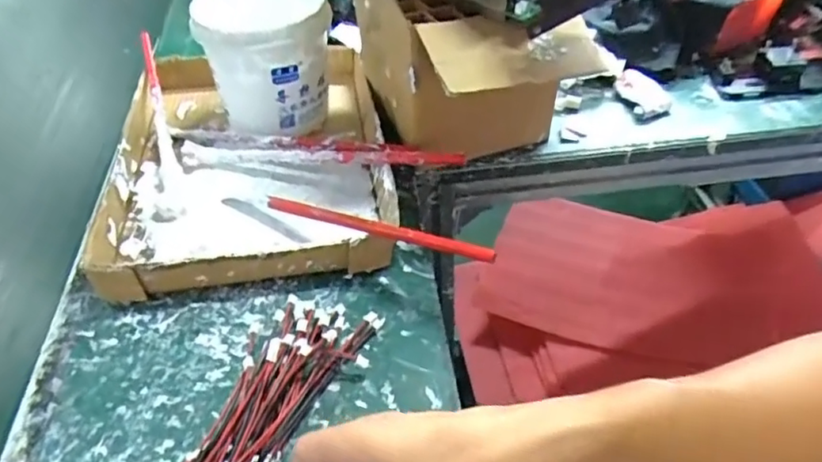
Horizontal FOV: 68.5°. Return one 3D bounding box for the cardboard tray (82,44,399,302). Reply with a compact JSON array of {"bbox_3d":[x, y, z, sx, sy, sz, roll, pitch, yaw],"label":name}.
[{"bbox_3d":[-0.150,-0.078,0.563,0.239,0.035,0.326,-9,46,-8],"label":"cardboard tray"}]

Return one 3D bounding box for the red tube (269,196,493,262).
[{"bbox_3d":[-0.033,-0.004,0.453,0.208,0.012,0.008,14,45,33],"label":"red tube"}]

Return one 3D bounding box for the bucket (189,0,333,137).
[{"bbox_3d":[-0.138,-0.168,0.589,0.114,0.118,0.116,-1,45,1],"label":"bucket"}]

